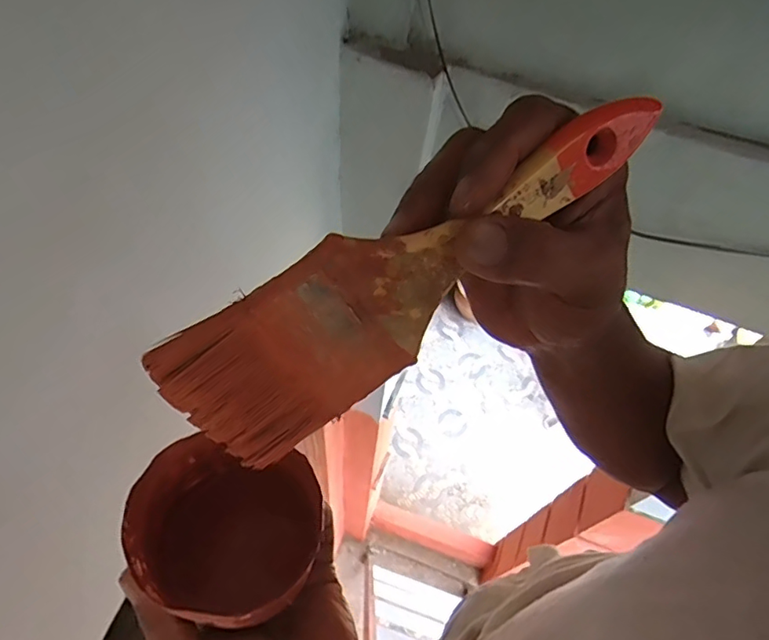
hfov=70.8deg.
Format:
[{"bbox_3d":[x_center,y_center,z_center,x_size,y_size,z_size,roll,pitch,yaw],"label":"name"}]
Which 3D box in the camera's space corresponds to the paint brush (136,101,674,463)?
[{"bbox_3d":[0.014,-0.019,0.203,0.200,0.063,0.018,-35,33,-3],"label":"paint brush"}]

